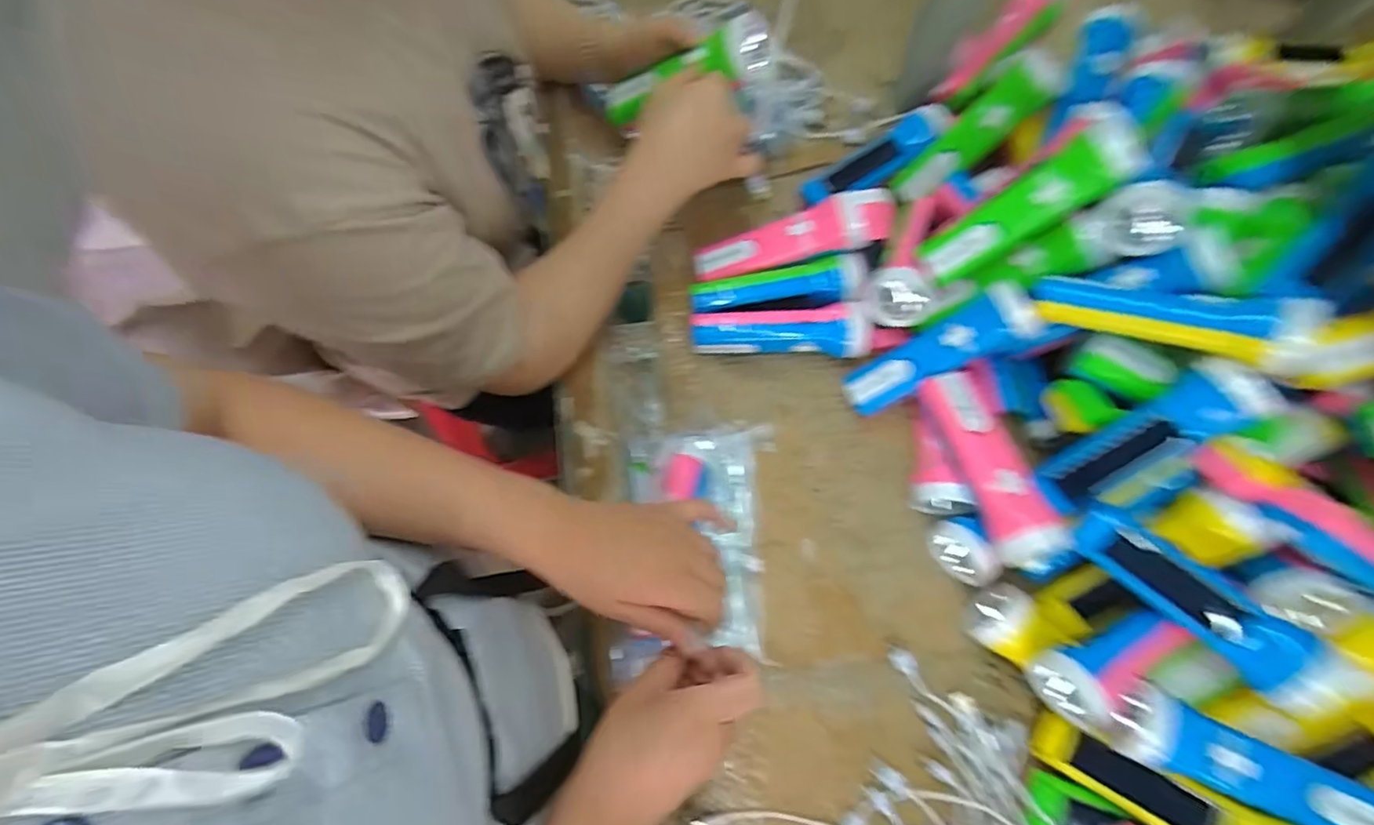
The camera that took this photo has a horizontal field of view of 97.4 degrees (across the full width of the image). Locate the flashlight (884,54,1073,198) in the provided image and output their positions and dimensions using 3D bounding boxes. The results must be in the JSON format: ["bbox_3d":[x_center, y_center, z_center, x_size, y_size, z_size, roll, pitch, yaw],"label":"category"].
[{"bbox_3d":[0.280,-0.274,0.590,0.169,0.046,0.046,-38,73,27],"label":"flashlight"}]

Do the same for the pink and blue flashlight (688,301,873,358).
[{"bbox_3d":[0.088,-0.076,0.583,0.165,0.053,0.047,0,73,0],"label":"pink and blue flashlight"}]

